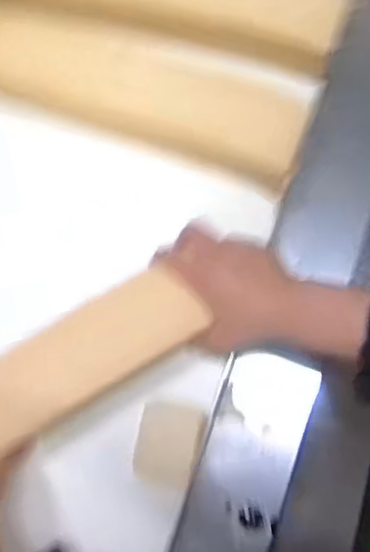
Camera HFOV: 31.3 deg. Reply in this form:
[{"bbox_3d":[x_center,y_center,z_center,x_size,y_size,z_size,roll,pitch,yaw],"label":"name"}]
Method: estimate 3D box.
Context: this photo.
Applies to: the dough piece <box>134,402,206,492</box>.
[{"bbox_3d":[-0.016,0.157,0.616,0.058,0.010,0.073,11,87,9],"label":"dough piece"}]

